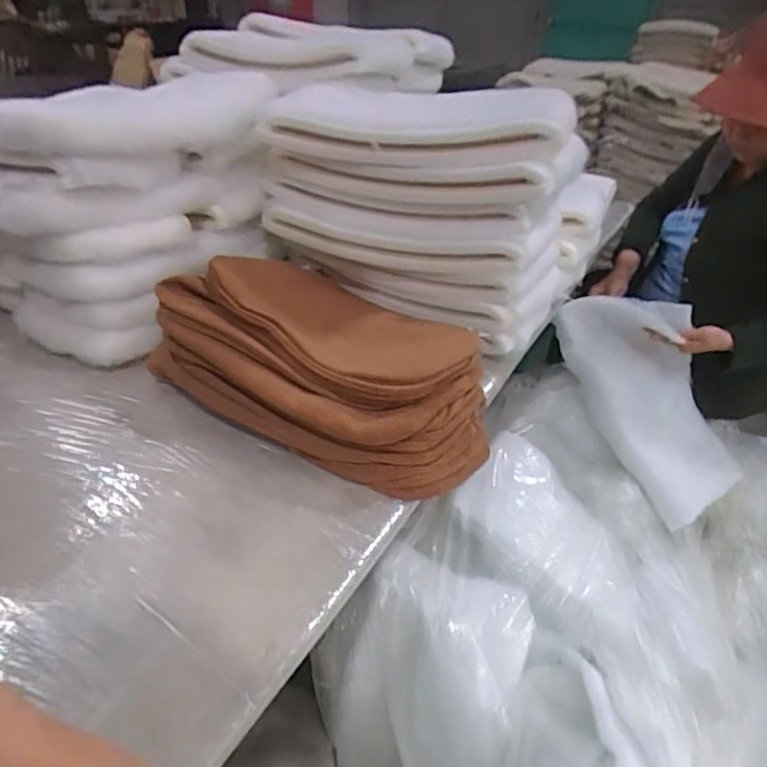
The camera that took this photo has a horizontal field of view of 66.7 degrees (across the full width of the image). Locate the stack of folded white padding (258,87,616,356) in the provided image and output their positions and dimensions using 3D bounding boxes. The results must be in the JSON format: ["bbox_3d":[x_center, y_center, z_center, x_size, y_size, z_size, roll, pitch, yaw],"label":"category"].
[{"bbox_3d":[0.096,-0.320,1.004,0.452,0.311,0.386,21,39,26],"label":"stack of folded white padding"}]

